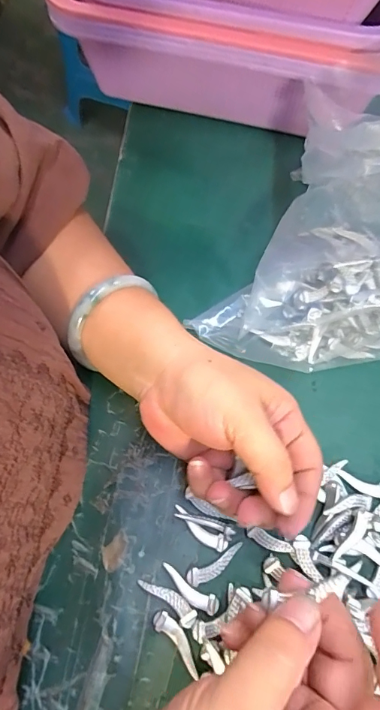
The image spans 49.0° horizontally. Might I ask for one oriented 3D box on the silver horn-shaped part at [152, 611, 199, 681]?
[{"bbox_3d":[-0.007,0.162,0.237,0.011,0.005,0.036,-41,74,-19],"label":"silver horn-shaped part"}]

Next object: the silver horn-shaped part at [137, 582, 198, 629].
[{"bbox_3d":[-0.012,0.143,0.245,0.038,0.004,0.010,38,69,13],"label":"silver horn-shaped part"}]

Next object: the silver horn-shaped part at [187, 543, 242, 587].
[{"bbox_3d":[0.016,0.128,0.253,0.037,0.004,0.011,-21,69,-12],"label":"silver horn-shaped part"}]

